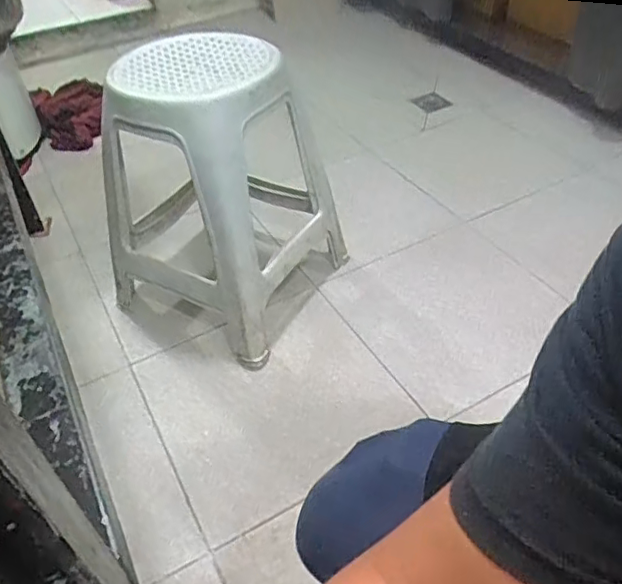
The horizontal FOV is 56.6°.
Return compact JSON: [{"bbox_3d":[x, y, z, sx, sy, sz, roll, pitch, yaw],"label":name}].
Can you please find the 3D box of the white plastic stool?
[{"bbox_3d":[-0.171,-0.180,1.069,0.337,0.472,0.341,21,49,23],"label":"white plastic stool"}]

